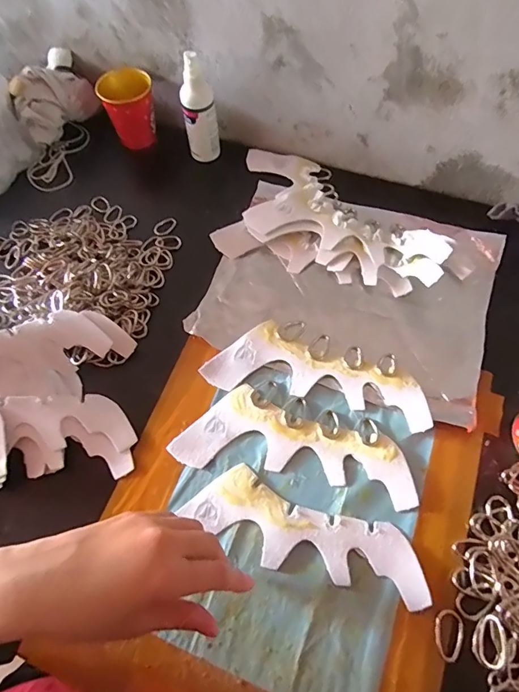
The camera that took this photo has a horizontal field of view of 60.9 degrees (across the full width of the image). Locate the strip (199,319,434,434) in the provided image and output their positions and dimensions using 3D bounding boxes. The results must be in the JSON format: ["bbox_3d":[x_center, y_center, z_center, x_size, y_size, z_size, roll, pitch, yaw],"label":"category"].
[{"bbox_3d":[0.059,0.021,0.438,0.214,0.011,0.082,12,63,8],"label":"strip"}]

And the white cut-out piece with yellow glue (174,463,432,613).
[{"bbox_3d":[0.038,0.158,0.371,0.200,0.006,0.061,16,65,11],"label":"white cut-out piece with yellow glue"}]

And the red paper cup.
[{"bbox_3d":[-0.170,-0.312,0.585,0.067,0.071,0.069,-22,64,-10],"label":"red paper cup"}]

